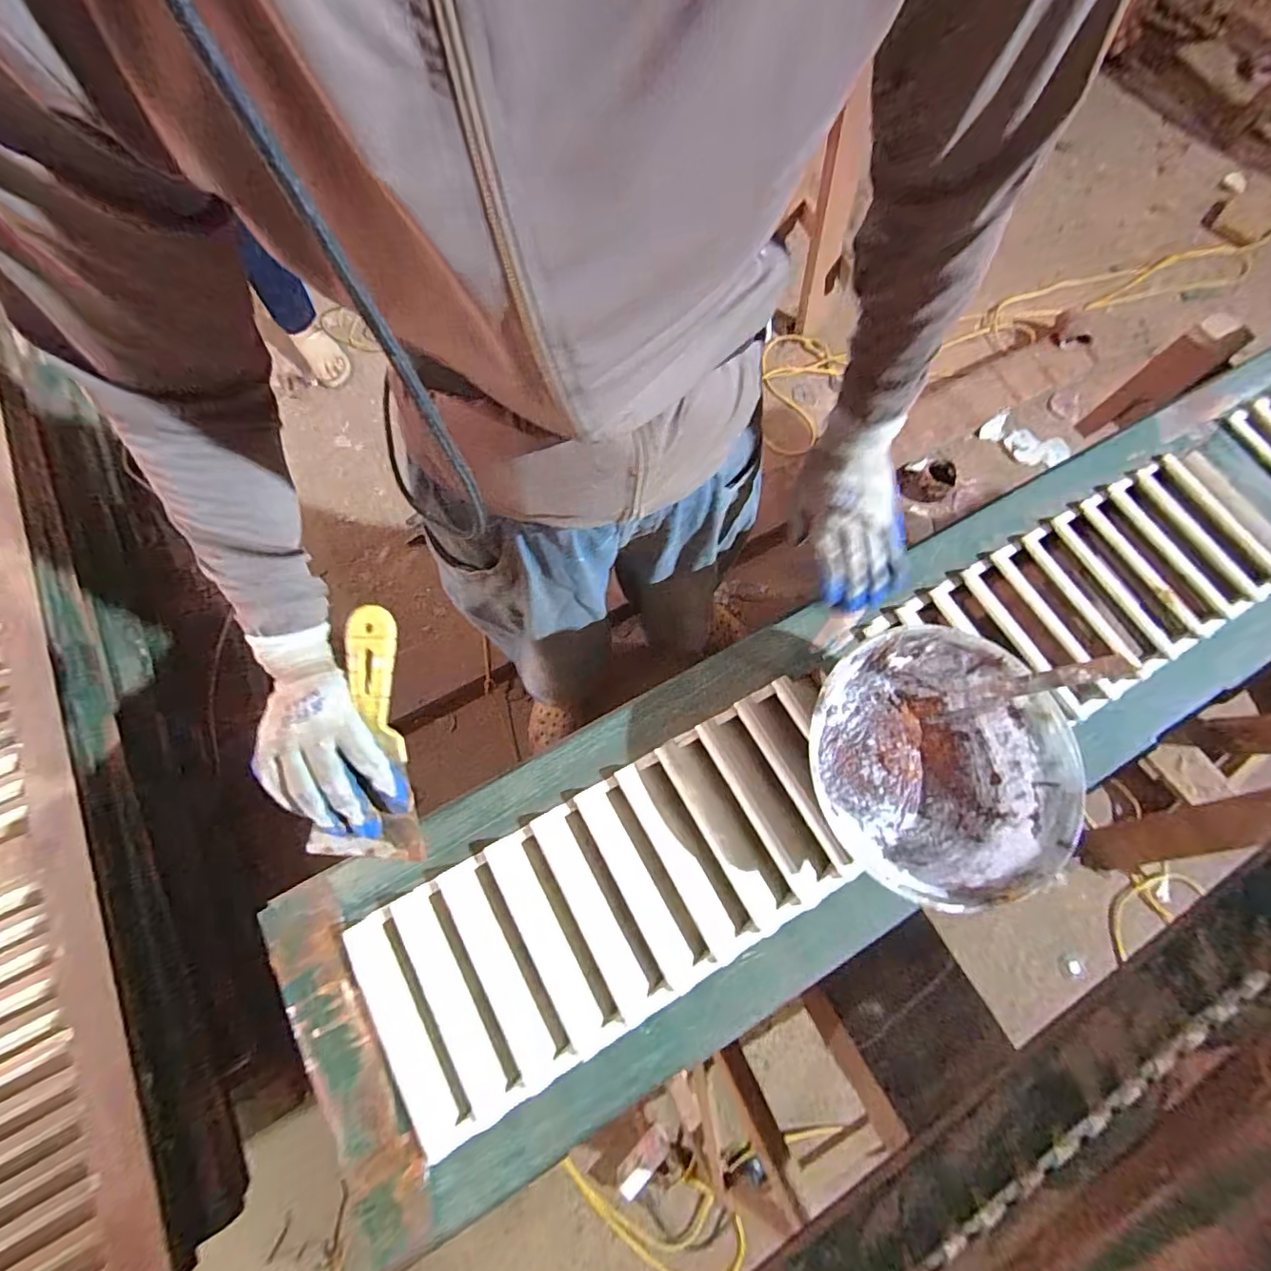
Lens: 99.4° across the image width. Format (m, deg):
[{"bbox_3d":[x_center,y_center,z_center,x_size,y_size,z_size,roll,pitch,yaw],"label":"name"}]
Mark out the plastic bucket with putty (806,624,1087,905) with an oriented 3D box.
[{"bbox_3d":[0.248,0.106,0.443,0.187,0.072,0.202,0,72,0],"label":"plastic bucket with putty"}]

